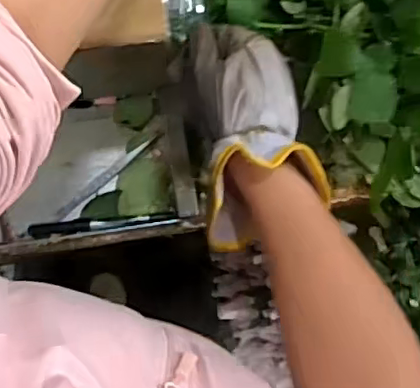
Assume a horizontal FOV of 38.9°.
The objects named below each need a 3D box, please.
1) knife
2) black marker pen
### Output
[{"bbox_3d":[-0.101,-0.020,0.595,0.130,0.005,0.011,-42,92,-9],"label":"knife"},{"bbox_3d":[-0.104,0.029,0.588,0.144,0.009,0.014,-6,87,-9],"label":"black marker pen"}]

